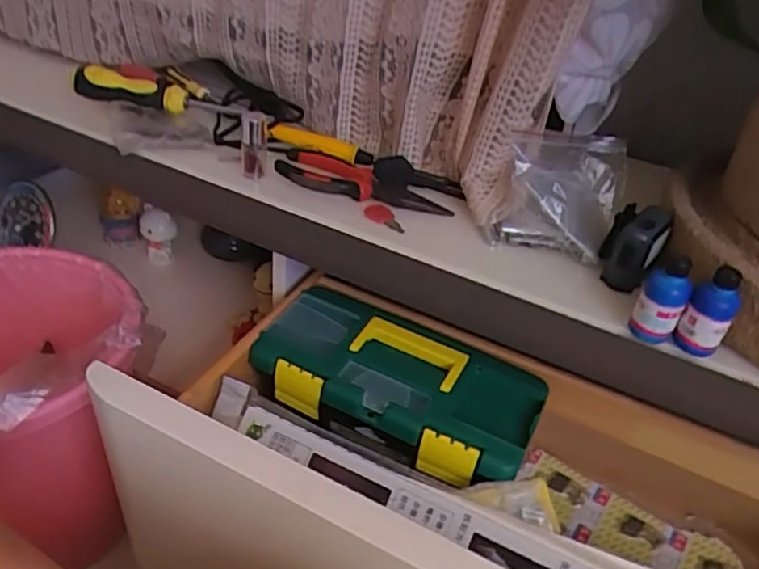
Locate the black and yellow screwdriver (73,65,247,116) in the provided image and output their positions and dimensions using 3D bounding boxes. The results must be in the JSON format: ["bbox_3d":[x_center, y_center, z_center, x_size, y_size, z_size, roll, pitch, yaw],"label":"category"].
[{"bbox_3d":[-0.211,-0.183,0.601,0.164,0.029,0.026,7,36,-2],"label":"black and yellow screwdriver"}]

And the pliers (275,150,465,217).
[{"bbox_3d":[-0.007,-0.094,0.558,0.159,0.025,0.052,8,36,1],"label":"pliers"}]

